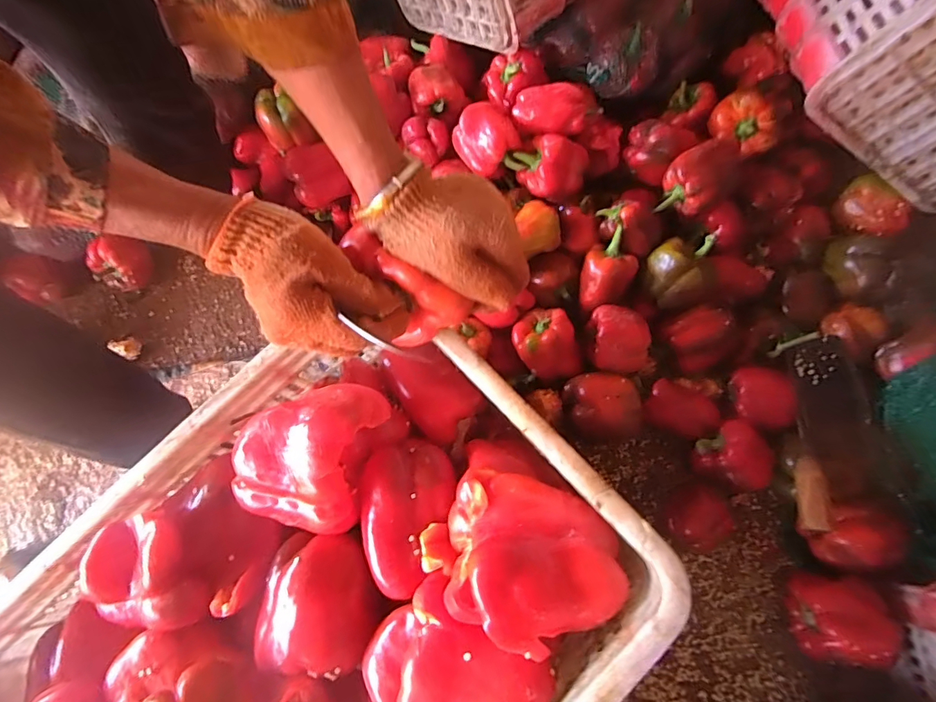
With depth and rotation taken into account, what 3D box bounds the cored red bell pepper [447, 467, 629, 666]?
[{"bbox_3d":[0.043,0.150,0.334,0.129,0.054,0.107,19,70,10],"label":"cored red bell pepper"}]

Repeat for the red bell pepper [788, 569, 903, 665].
[{"bbox_3d":[0.452,0.324,0.552,0.090,0.080,0.098,6,69,5],"label":"red bell pepper"}]

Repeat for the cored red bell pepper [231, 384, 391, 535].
[{"bbox_3d":[-0.134,0.086,0.392,0.103,0.064,0.121,18,70,10],"label":"cored red bell pepper"}]

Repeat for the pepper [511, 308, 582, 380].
[{"bbox_3d":[0.114,-0.013,0.674,0.090,0.064,0.104,-20,69,-5],"label":"pepper"}]

